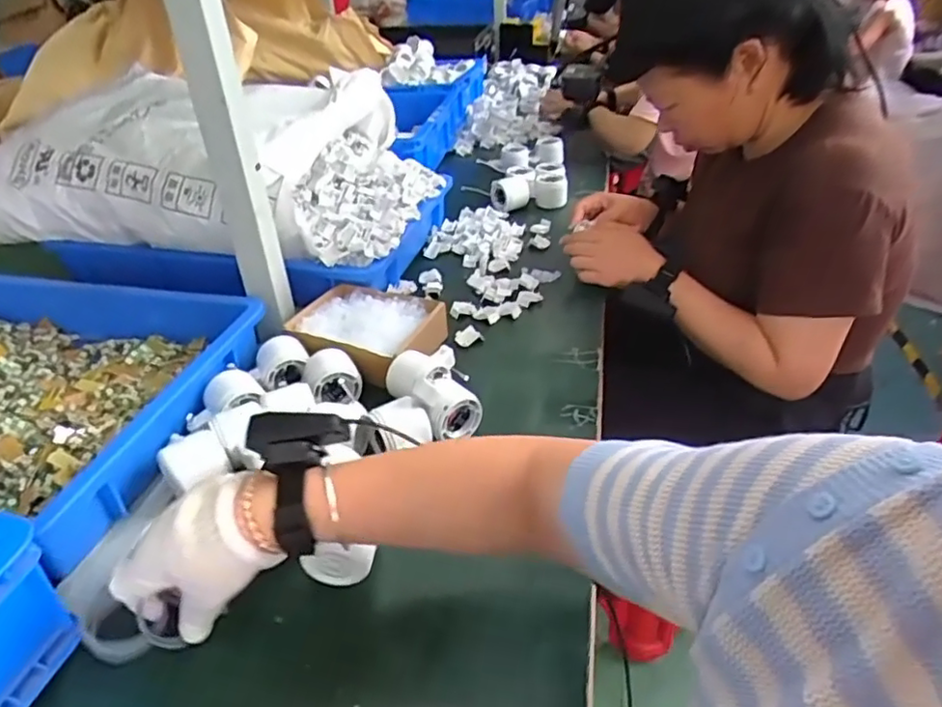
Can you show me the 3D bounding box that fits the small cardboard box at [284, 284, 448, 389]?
[{"bbox_3d":[-0.124,-0.027,0.778,0.186,0.051,0.144,11,36,15],"label":"small cardboard box"}]

